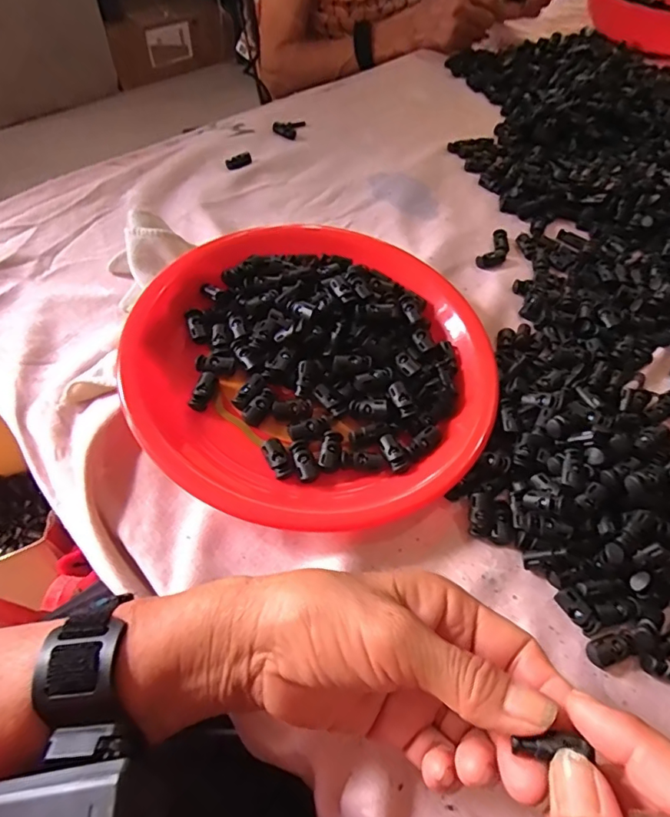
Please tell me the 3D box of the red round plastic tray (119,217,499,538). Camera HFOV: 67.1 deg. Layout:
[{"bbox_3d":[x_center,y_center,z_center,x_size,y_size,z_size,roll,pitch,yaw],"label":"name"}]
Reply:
[{"bbox_3d":[-0.011,-0.041,0.364,0.246,0.042,0.250,1,57,-1],"label":"red round plastic tray"}]

